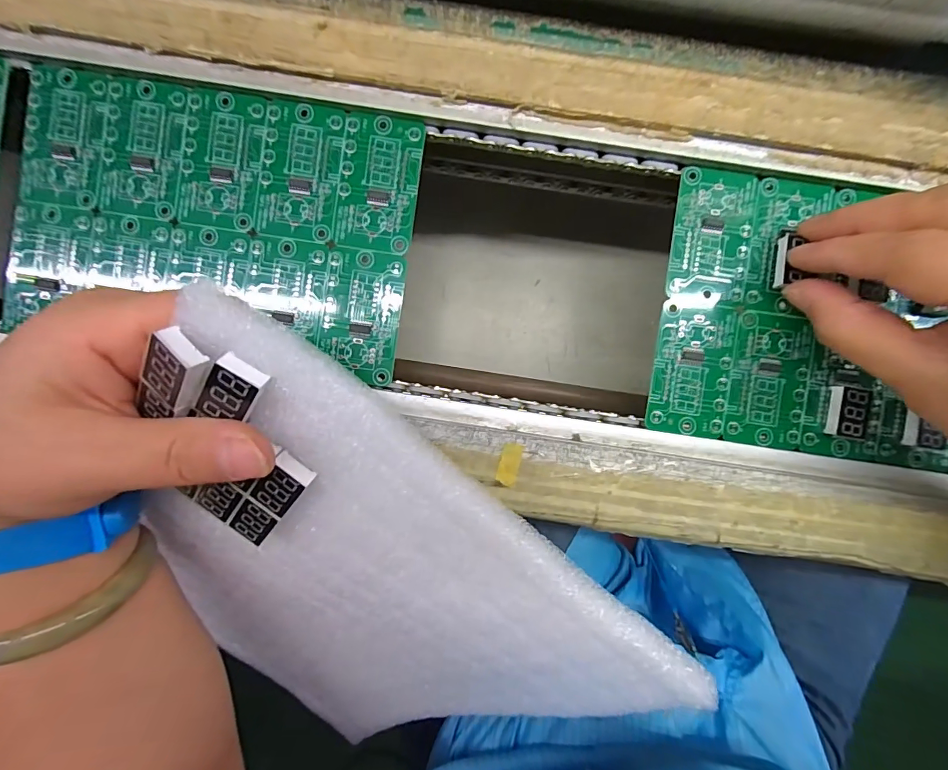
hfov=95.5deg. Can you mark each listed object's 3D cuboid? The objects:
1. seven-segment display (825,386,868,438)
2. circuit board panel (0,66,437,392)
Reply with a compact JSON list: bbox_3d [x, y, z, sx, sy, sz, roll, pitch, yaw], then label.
[{"bbox_3d":[0.172,0.012,0.199,0.013,0.007,0.022,9,90,0],"label":"seven-segment display"},{"bbox_3d":[-0.120,-0.076,0.198,0.180,0.005,0.116,9,92,-1],"label":"circuit board panel"}]

